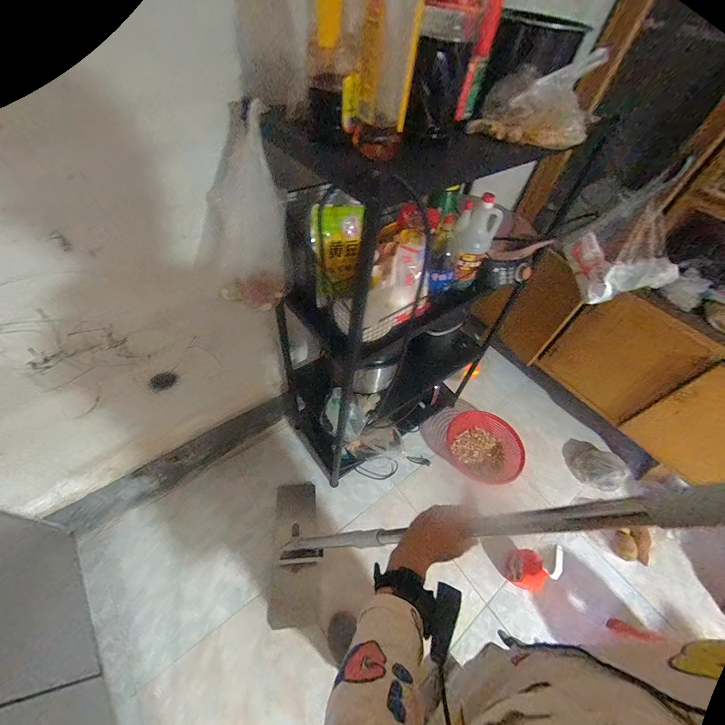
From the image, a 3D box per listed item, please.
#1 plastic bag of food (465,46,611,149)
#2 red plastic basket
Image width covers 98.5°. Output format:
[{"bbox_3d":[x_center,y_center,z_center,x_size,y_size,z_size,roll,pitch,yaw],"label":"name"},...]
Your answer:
[{"bbox_3d":[0.302,-0.449,0.528,0.181,0.099,0.190,21,52,11],"label":"plastic bag of food"},{"bbox_3d":[0.561,0.377,1.421,0.287,0.097,0.338,-34,64,-28],"label":"red plastic basket"}]

